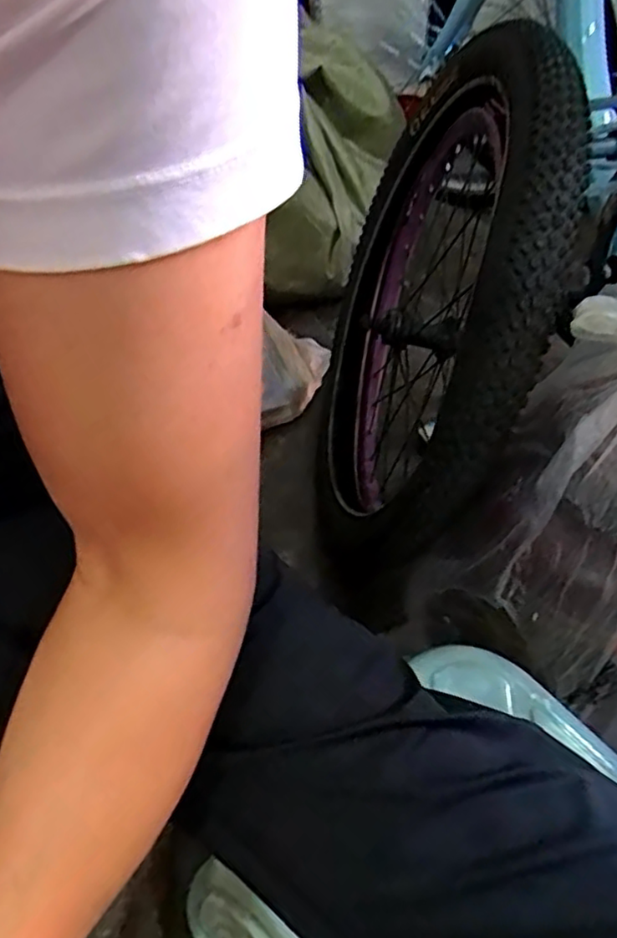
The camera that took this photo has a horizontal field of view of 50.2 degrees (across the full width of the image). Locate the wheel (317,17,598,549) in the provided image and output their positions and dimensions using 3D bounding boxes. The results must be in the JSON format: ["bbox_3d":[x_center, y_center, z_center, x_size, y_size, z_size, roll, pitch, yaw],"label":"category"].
[{"bbox_3d":[0.106,-0.150,0.632,0.059,0.449,0.452,11,59,-10],"label":"wheel"}]

